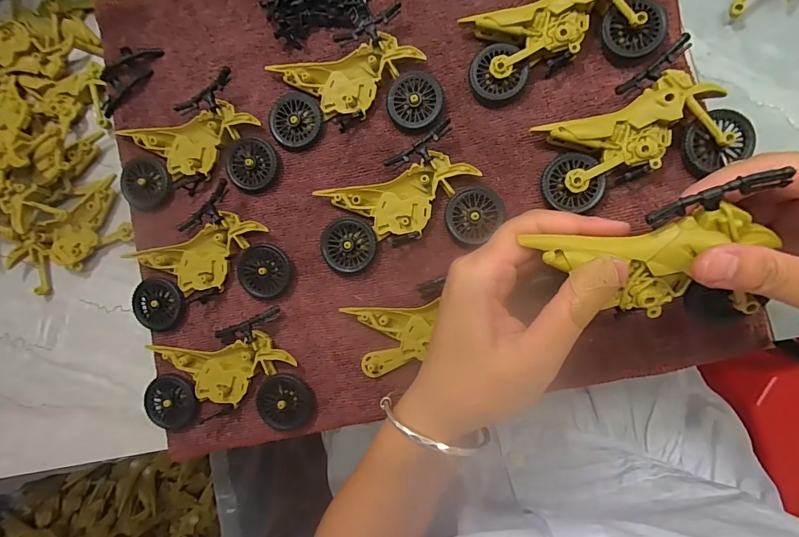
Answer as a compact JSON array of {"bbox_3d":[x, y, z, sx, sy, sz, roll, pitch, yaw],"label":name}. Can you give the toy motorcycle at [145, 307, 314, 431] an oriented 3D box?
[{"bbox_3d":[-0.120,0.076,0.272,0.112,0.013,0.075,-13,87,7],"label":"toy motorcycle"}]

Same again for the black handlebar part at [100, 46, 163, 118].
[{"bbox_3d":[-0.202,-0.143,0.292,0.028,0.008,0.061,44,94,7],"label":"black handlebar part"}]

